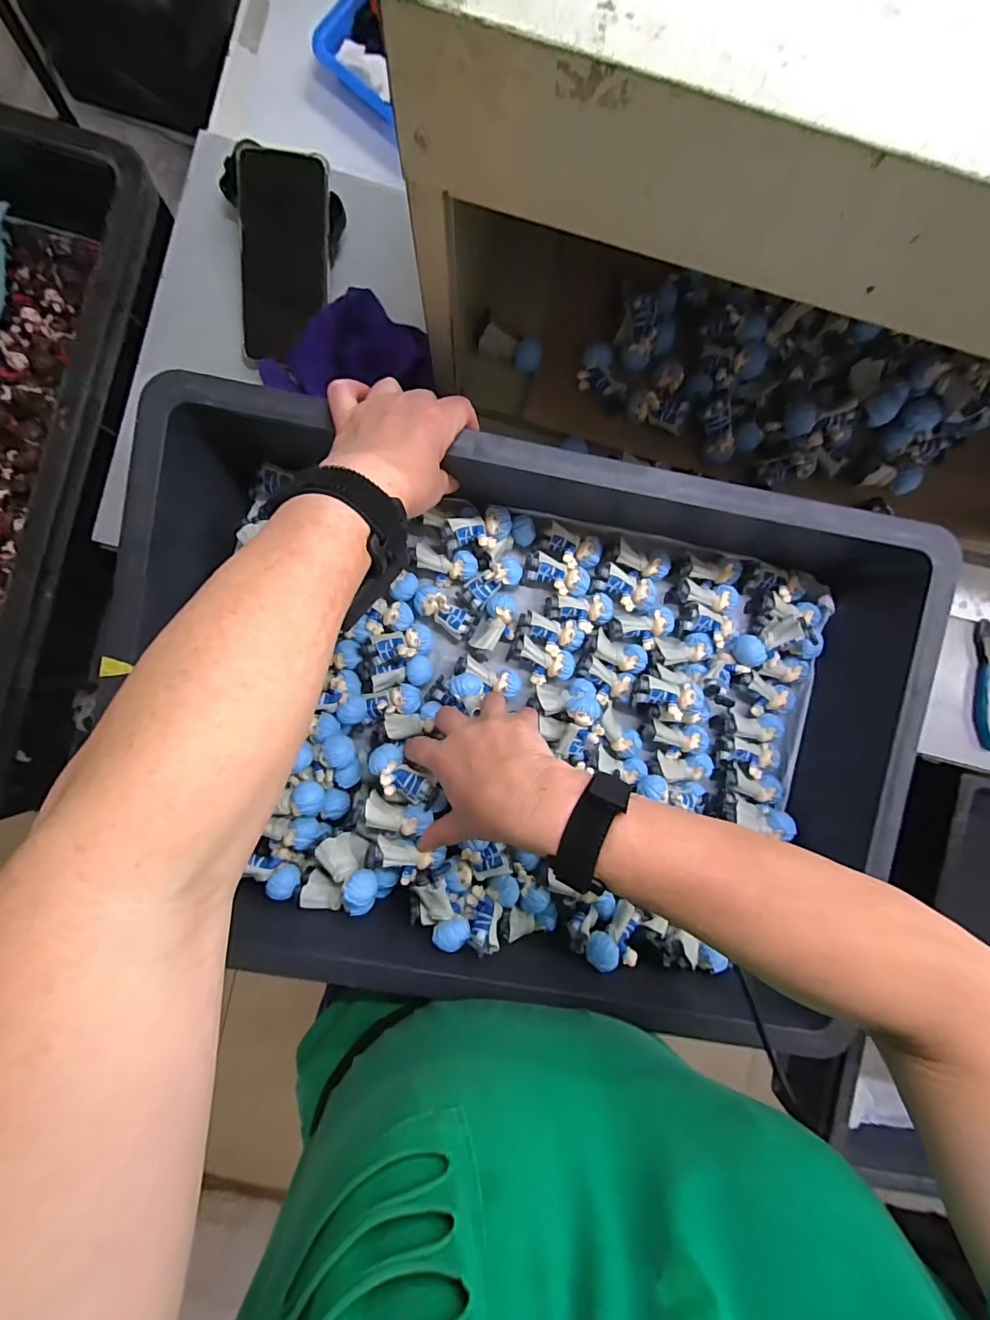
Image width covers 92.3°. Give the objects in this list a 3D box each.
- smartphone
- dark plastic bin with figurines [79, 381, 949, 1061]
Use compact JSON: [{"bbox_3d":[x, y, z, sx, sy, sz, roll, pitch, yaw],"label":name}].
[{"bbox_3d":[-0.187,-0.351,0.420,0.077,0.008,0.164,5,104,-2],"label":"smartphone"},{"bbox_3d":[0.058,0.049,0.386,0.599,0.124,0.417,9,89,-2],"label":"dark plastic bin with figurines"}]

